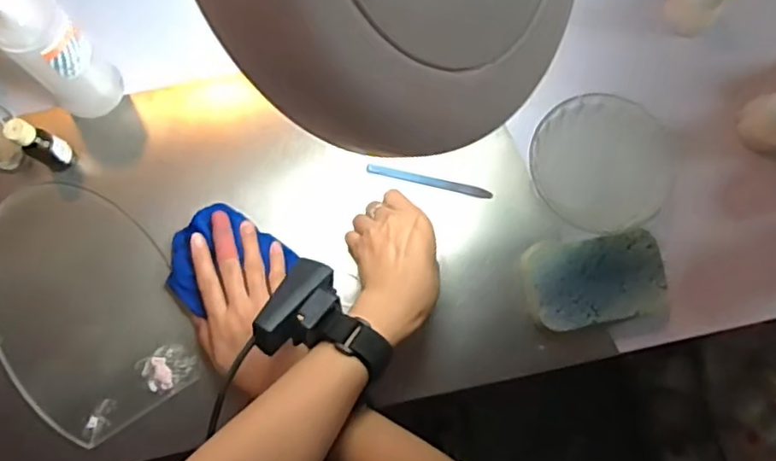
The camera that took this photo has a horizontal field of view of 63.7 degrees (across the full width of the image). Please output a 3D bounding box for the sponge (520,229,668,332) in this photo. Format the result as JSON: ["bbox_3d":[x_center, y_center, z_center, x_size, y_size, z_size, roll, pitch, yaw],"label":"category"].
[{"bbox_3d":[0.176,0.043,0.542,0.113,0.036,0.073,-12,80,-3],"label":"sponge"}]

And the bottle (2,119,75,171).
[{"bbox_3d":[-0.295,-0.071,0.536,0.020,0.082,0.026,28,81,4],"label":"bottle"}]

